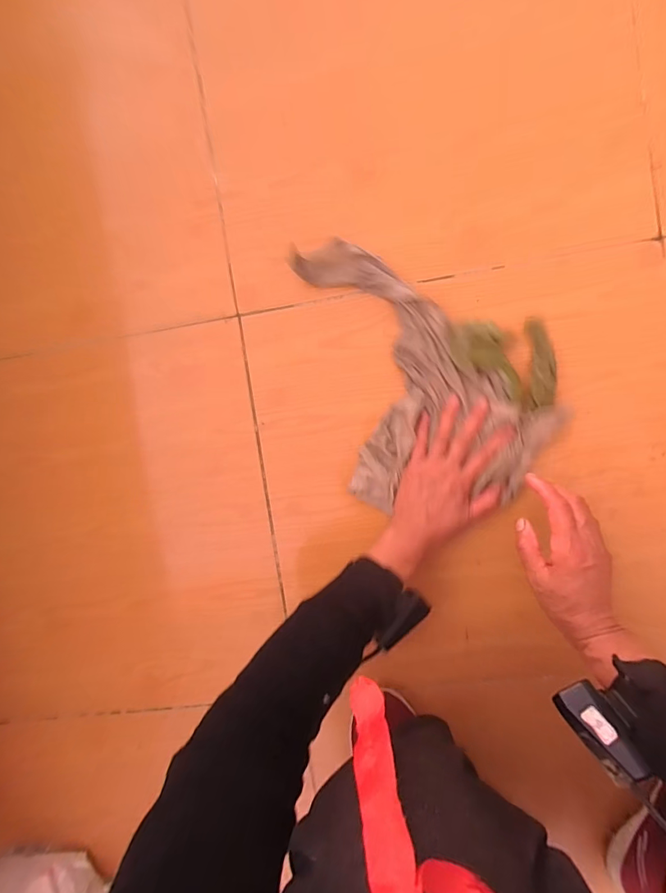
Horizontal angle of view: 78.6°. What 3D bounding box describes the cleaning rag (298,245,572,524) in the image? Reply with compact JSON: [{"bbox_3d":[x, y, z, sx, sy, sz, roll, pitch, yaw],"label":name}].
[{"bbox_3d":[0.120,-0.096,0.477,0.252,0.039,0.319,-13,94,4],"label":"cleaning rag"}]

